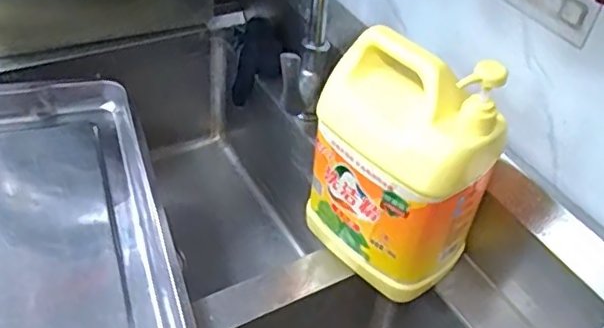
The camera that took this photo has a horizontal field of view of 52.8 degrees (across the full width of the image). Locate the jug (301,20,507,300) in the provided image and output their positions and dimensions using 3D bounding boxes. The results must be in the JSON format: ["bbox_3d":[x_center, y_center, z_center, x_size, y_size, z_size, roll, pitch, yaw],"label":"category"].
[{"bbox_3d":[0.104,0.001,0.686,0.106,0.278,0.189,-29,54,-32],"label":"jug"}]

